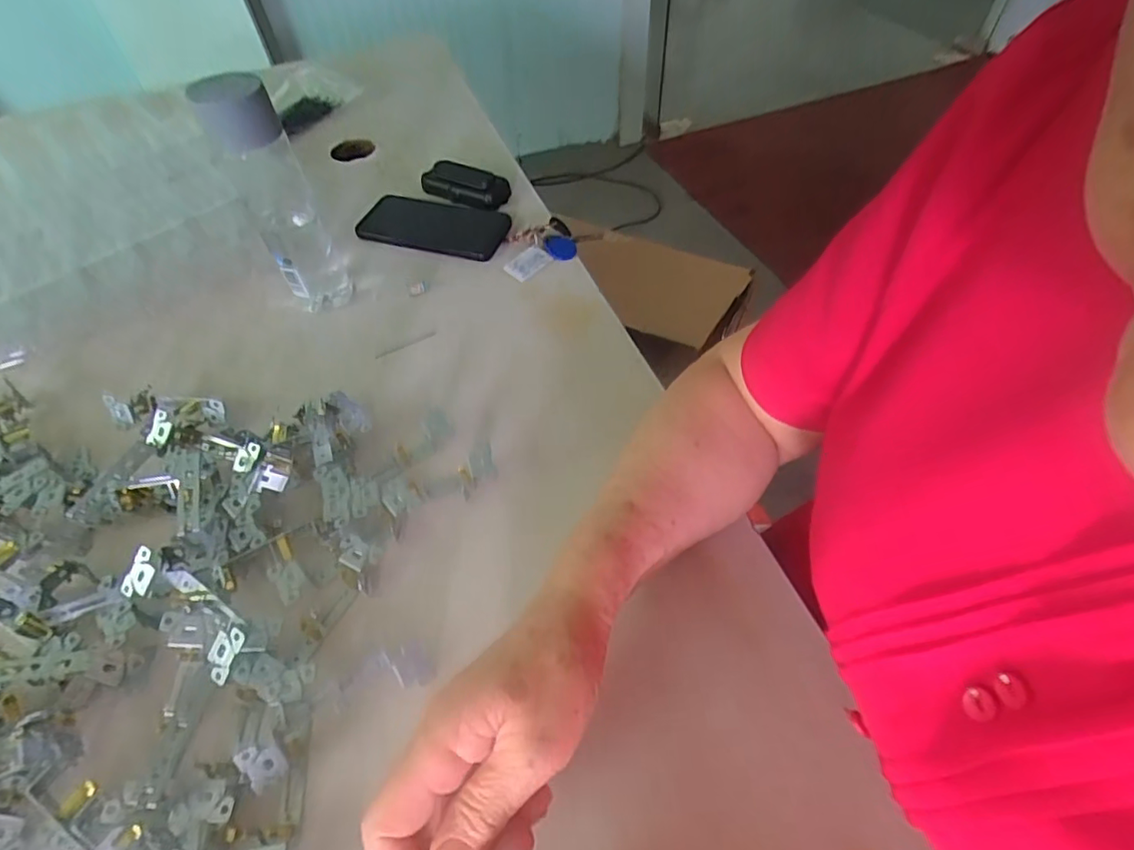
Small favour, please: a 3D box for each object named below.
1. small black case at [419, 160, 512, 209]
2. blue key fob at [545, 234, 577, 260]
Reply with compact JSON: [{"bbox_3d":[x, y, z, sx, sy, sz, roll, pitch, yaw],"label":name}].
[{"bbox_3d":[-0.120,-0.288,0.658,0.107,0.023,0.044,23,59,18],"label":"small black case"},{"bbox_3d":[-0.007,-0.193,0.601,0.031,0.009,0.035,-13,55,-7],"label":"blue key fob"}]

